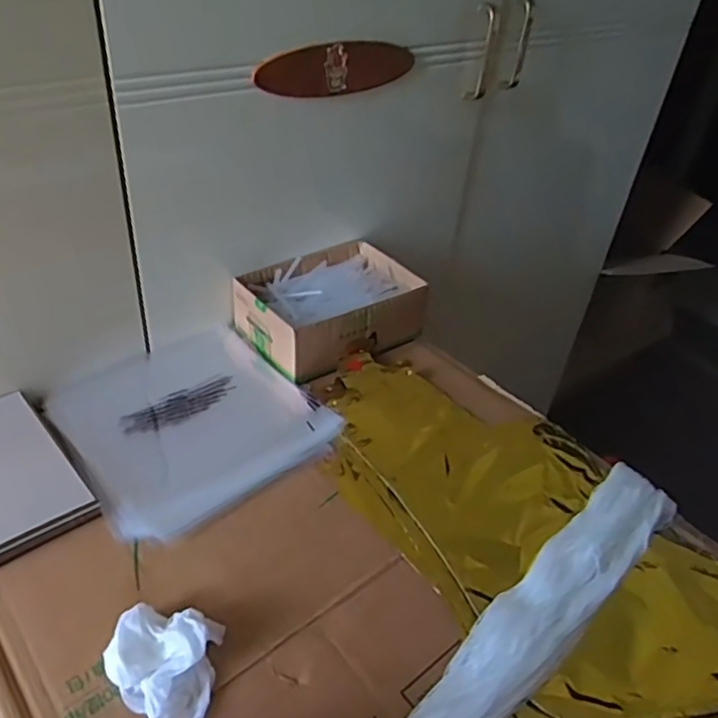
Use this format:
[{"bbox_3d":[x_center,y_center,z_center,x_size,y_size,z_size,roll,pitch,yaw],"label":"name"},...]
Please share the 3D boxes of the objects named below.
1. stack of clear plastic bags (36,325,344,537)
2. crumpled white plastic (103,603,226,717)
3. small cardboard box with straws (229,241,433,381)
[{"bbox_3d":[-0.161,0.053,0.615,0.221,0.007,0.221,-28,50,-36],"label":"stack of clear plastic bags"},{"bbox_3d":[-0.127,0.198,0.414,0.066,0.030,0.069,6,38,-2],"label":"crumpled white plastic"},{"bbox_3d":[-0.031,-0.061,0.725,0.190,0.062,0.137,-23,47,-32],"label":"small cardboard box with straws"}]

